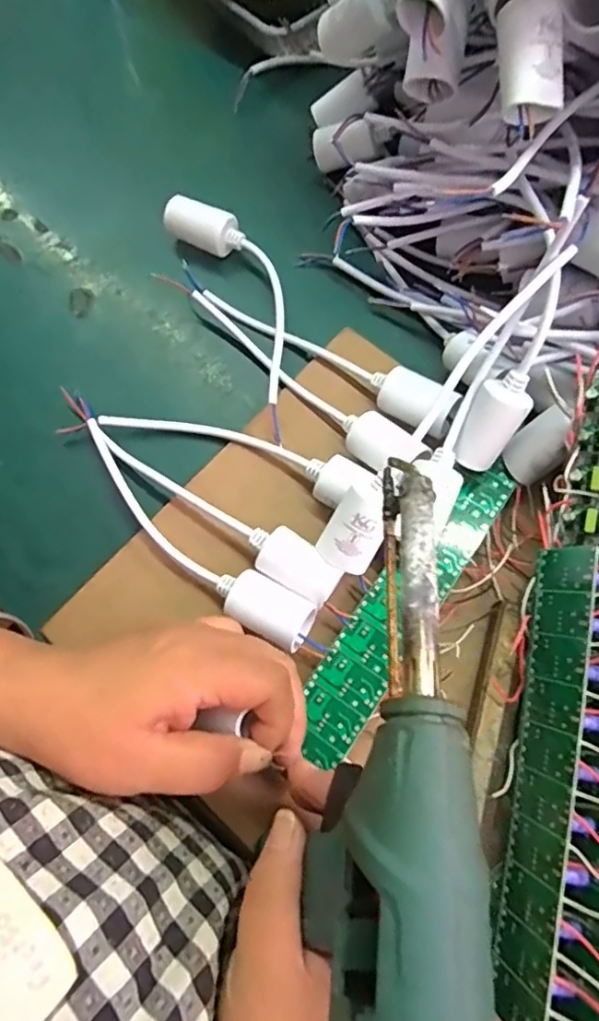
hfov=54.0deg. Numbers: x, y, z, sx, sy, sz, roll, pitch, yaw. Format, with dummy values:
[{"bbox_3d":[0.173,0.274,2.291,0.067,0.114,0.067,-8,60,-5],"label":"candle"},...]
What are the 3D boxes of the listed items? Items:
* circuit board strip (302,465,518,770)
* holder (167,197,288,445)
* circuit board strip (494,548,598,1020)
[{"bbox_3d":[0.056,0.048,0.314,0.036,0.012,0.181,33,76,12],"label":"circuit board strip"},{"bbox_3d":[-0.031,-0.131,0.376,0.051,0.036,0.182,-26,69,-6],"label":"holder"},{"bbox_3d":[0.108,0.117,0.262,0.006,0.039,0.198,14,81,-17],"label":"circuit board strip"}]

